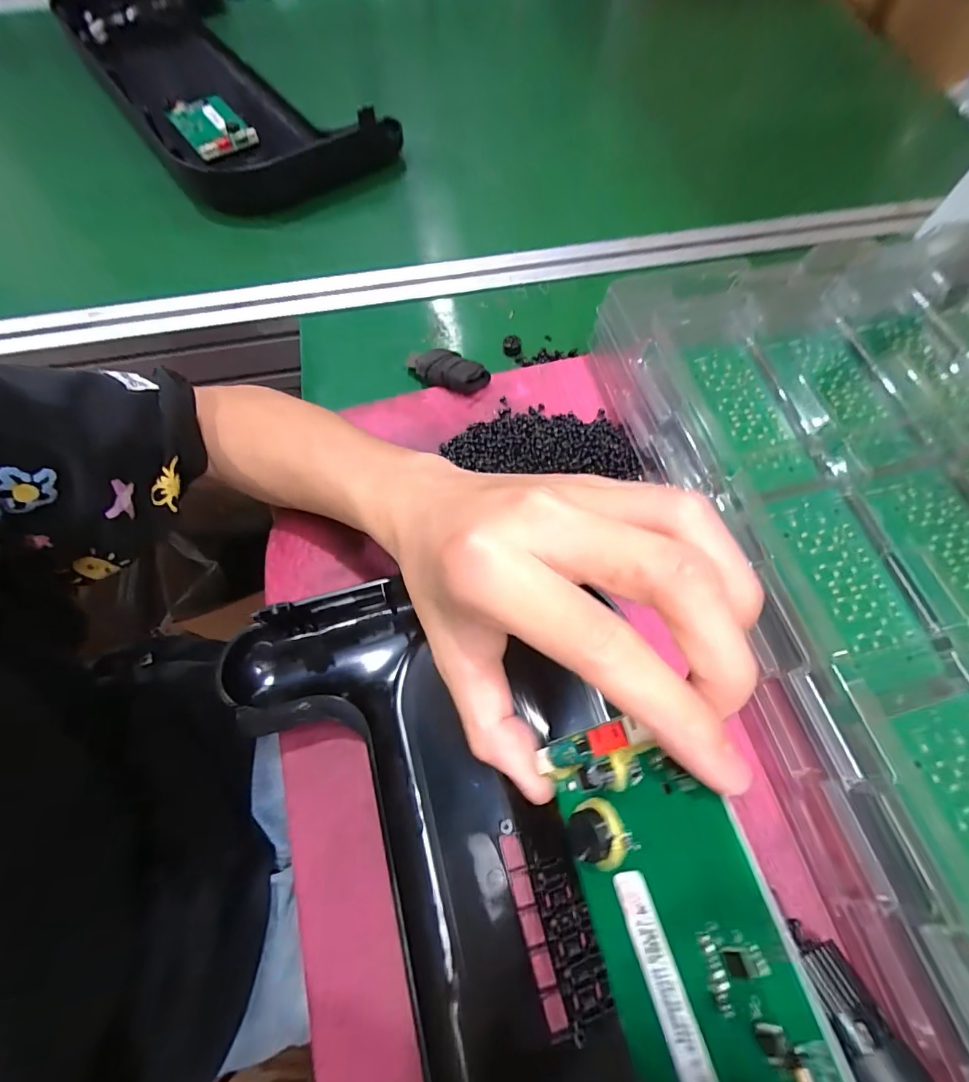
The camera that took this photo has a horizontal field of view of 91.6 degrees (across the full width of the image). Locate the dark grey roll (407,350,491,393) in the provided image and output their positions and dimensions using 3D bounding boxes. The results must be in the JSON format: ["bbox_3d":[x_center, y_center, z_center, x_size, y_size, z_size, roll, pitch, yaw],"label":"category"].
[{"bbox_3d":[-0.029,-0.128,0.351,0.065,0.015,0.027,21,66,21],"label":"dark grey roll"}]

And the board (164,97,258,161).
[{"bbox_3d":[-0.304,-0.461,0.522,0.062,0.011,0.129,-34,71,-16],"label":"board"}]

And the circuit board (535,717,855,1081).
[{"bbox_3d":[0.048,0.102,0.120,0.009,0.059,0.102,7,55,-36],"label":"circuit board"}]

